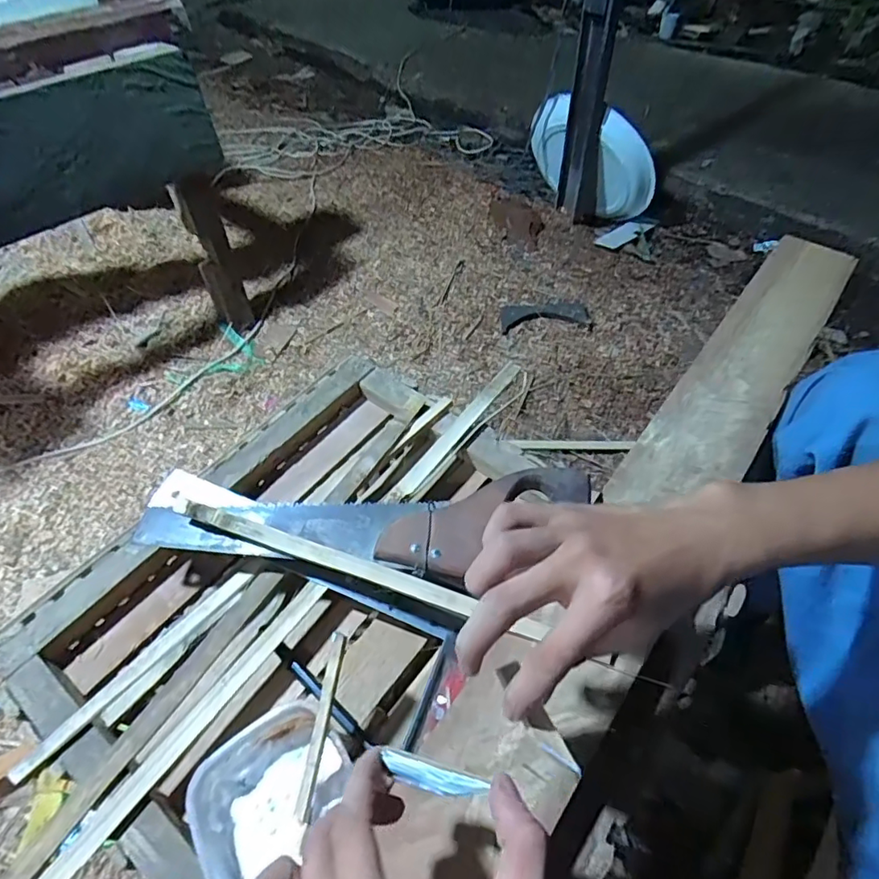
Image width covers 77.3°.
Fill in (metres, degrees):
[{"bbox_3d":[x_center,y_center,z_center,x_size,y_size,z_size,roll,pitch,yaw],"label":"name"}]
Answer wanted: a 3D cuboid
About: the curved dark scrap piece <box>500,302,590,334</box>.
[{"bbox_3d":[0.238,-0.283,1.250,0.196,0.015,0.087,-3,49,-1],"label":"curved dark scrap piece"}]

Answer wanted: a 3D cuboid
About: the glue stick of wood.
[{"bbox_3d":[-0.076,0.183,0.354,0.010,0.008,0.113,9,81,12],"label":"glue stick of wood"}]

